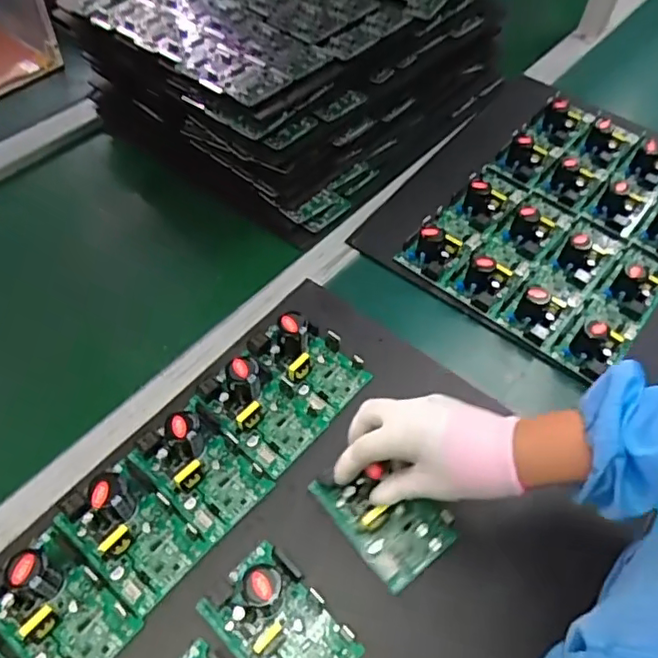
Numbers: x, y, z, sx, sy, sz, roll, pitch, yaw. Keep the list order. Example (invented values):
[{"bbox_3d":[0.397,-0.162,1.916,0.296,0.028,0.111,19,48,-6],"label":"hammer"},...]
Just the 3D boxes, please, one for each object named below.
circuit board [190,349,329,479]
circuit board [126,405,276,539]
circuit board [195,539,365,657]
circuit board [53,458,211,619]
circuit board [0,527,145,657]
[{"bbox_3d":[-0.062,0.064,0.527,0.076,0.043,0.111,-36,64,-26],"label":"circuit board"},{"bbox_3d":[-0.107,0.108,0.491,0.107,0.043,0.071,38,60,21],"label":"circuit board"},{"bbox_3d":[-0.035,0.211,0.425,0.109,0.042,0.070,39,61,22],"label":"circuit board"},{"bbox_3d":[-0.155,0.151,0.458,0.107,0.043,0.071,36,60,21],"label":"circuit board"},{"bbox_3d":[-0.198,0.197,0.424,0.107,0.041,0.072,35,59,20],"label":"circuit board"}]

